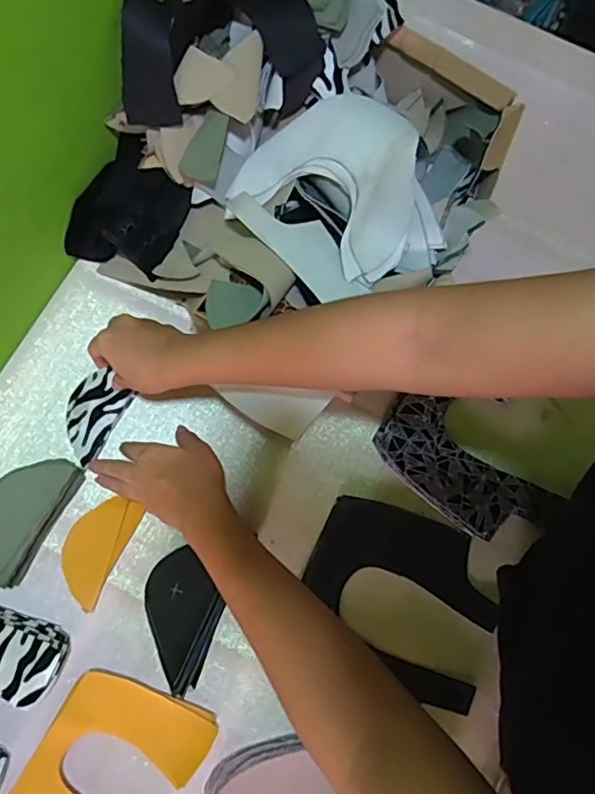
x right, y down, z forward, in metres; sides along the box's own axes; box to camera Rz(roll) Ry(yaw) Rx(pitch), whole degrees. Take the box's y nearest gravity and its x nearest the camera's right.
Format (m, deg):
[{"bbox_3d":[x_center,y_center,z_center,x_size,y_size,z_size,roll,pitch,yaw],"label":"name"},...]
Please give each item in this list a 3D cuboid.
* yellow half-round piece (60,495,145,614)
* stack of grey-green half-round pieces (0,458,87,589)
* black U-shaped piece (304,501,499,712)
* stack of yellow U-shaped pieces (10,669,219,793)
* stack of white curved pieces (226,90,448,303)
[{"bbox_3d":[-0.191,0.142,0.542,0.052,0.008,0.097,24,72,4],"label":"yellow half-round piece"},{"bbox_3d":[-0.249,0.106,0.529,0.062,0.033,0.115,31,77,6],"label":"stack of grey-green half-round pieces"},{"bbox_3d":[0.095,0.185,0.540,0.173,0.010,0.150,21,76,4],"label":"black U-shaped piece"},{"bbox_3d":[-0.158,0.316,0.487,0.122,0.030,0.151,28,77,5],"label":"stack of yellow U-shaped pieces"},{"bbox_3d":[0.027,-0.188,0.520,0.167,0.068,0.189,-27,78,-8],"label":"stack of white curved pieces"}]

